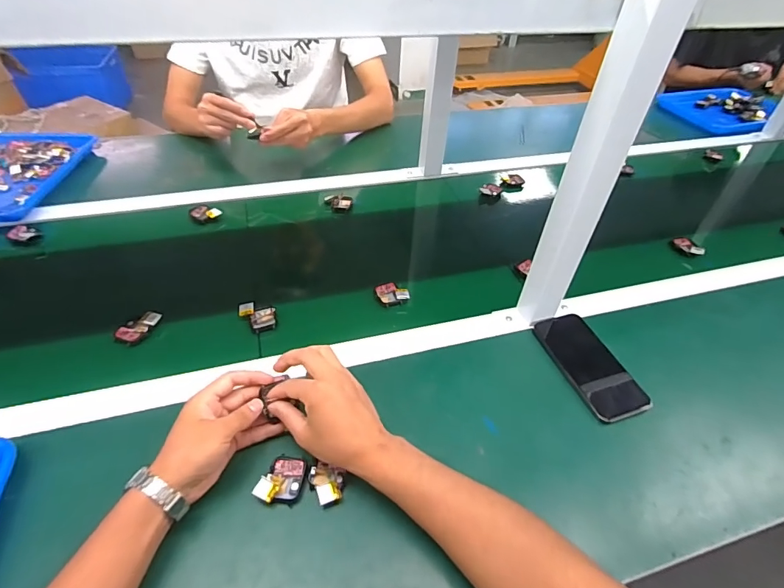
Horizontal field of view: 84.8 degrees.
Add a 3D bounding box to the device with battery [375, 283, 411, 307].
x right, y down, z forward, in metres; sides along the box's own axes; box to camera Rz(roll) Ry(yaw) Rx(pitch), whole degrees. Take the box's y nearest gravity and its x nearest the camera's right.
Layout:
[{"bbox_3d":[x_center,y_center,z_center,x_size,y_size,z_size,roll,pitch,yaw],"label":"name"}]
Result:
[{"bbox_3d":[0.001,-0.003,0.648,0.047,0.012,0.043,-5,47,-8],"label":"device with battery"}]

